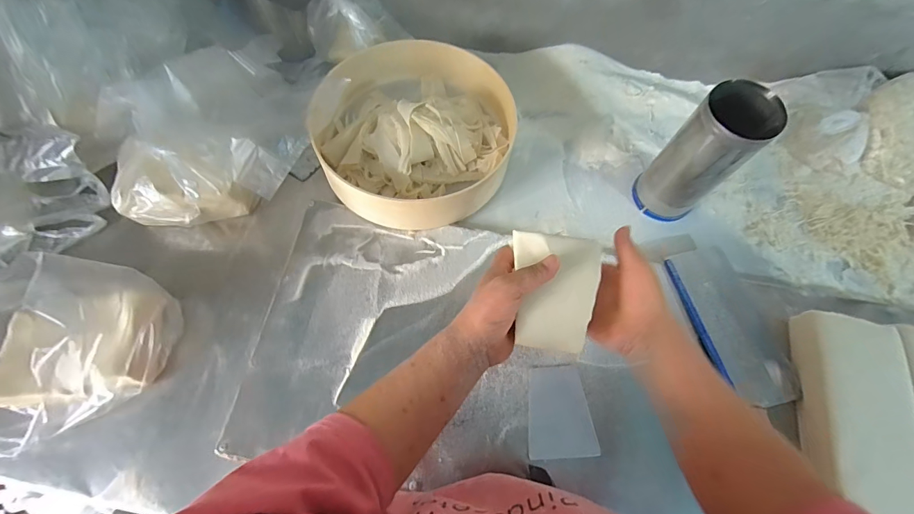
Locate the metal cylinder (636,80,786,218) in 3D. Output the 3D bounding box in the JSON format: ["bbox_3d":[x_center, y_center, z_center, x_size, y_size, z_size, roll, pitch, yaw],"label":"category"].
[{"bbox_3d":[0.324,-0.131,0.545,0.086,0.194,0.083,1,70,-2],"label":"metal cylinder"}]

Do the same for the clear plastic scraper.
[{"bbox_3d":[0.129,0.191,0.500,0.081,0.006,0.105,-2,70,-2],"label":"clear plastic scraper"}]

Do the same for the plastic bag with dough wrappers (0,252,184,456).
[{"bbox_3d":[-0.464,0.109,0.456,0.216,0.147,0.173,-11,71,-6],"label":"plastic bag with dough wrappers"}]

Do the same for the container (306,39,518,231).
[{"bbox_3d":[-0.058,-0.185,0.611,0.287,0.084,0.278,1,70,-2],"label":"container"}]

